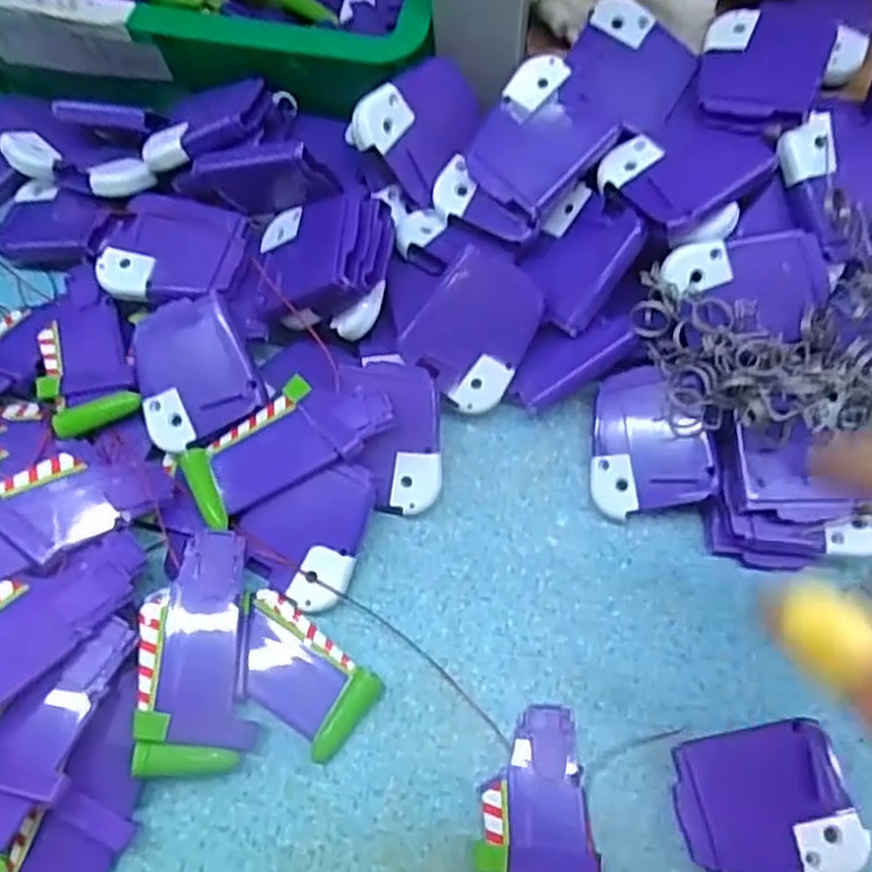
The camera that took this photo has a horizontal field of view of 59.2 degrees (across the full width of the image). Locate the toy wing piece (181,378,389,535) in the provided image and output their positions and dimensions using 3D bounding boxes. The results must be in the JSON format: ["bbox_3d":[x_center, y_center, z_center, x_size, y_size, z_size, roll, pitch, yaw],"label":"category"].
[{"bbox_3d":[-0.063,0.003,0.323,0.086,0.017,0.041,-31,70,-11],"label":"toy wing piece"}]

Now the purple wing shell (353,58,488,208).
[{"bbox_3d":[-0.005,-0.141,0.346,0.060,0.011,0.046,-48,114,-16],"label":"purple wing shell"}]

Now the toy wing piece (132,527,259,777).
[{"bbox_3d":[-0.094,0.083,0.300,0.040,0.013,0.089,5,73,-26],"label":"toy wing piece"}]

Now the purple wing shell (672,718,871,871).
[{"bbox_3d":[0.121,0.136,0.284,0.059,0.015,0.052,-11,67,-3],"label":"purple wing shell"}]

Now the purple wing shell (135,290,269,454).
[{"bbox_3d":[-0.106,-0.029,0.330,0.050,0.013,0.060,-26,69,-9],"label":"purple wing shell"}]

